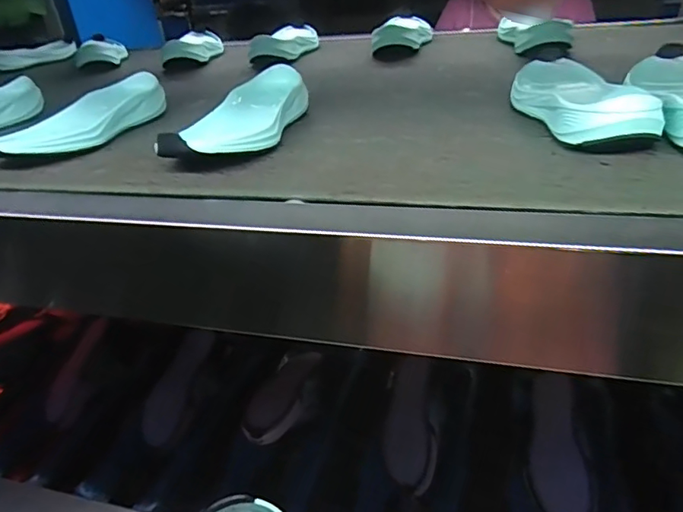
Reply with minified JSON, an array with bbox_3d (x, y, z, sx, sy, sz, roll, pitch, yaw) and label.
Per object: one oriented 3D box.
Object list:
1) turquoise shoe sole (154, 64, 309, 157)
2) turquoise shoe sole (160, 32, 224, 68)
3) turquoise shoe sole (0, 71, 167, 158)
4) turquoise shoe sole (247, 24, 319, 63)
[{"bbox_3d":[-0.094,-0.138,0.519,0.076,0.043,0.216,3,33,15],"label":"turquoise shoe sole"},{"bbox_3d":[-0.261,-0.378,0.950,0.087,0.048,0.230,-5,32,2],"label":"turquoise shoe sole"},{"bbox_3d":[-0.276,-0.149,0.565,0.060,0.046,0.214,15,38,30],"label":"turquoise shoe sole"},{"bbox_3d":[-0.091,-0.374,0.909,0.076,0.043,0.216,3,33,14],"label":"turquoise shoe sole"}]

